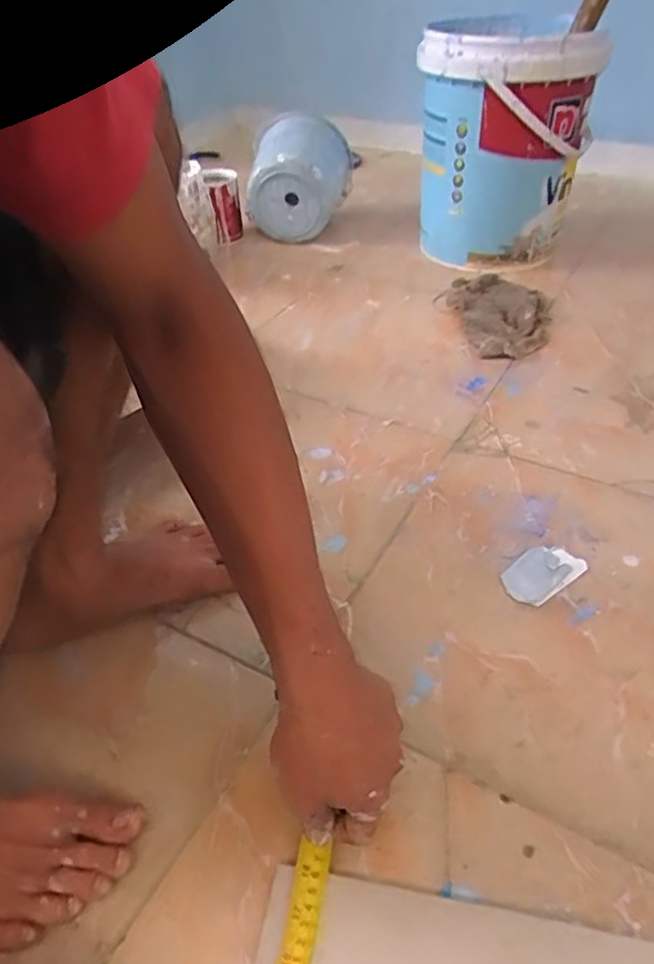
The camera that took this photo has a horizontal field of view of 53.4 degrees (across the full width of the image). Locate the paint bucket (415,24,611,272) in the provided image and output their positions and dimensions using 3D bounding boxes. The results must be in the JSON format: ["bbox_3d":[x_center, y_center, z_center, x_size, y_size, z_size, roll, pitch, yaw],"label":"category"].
[{"bbox_3d":[0.334,-0.642,1.243,0.294,0.367,0.294,8,41,13],"label":"paint bucket"}]

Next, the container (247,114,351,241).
[{"bbox_3d":[-0.059,-0.650,1.396,0.175,0.207,0.210,8,41,13],"label":"container"}]

